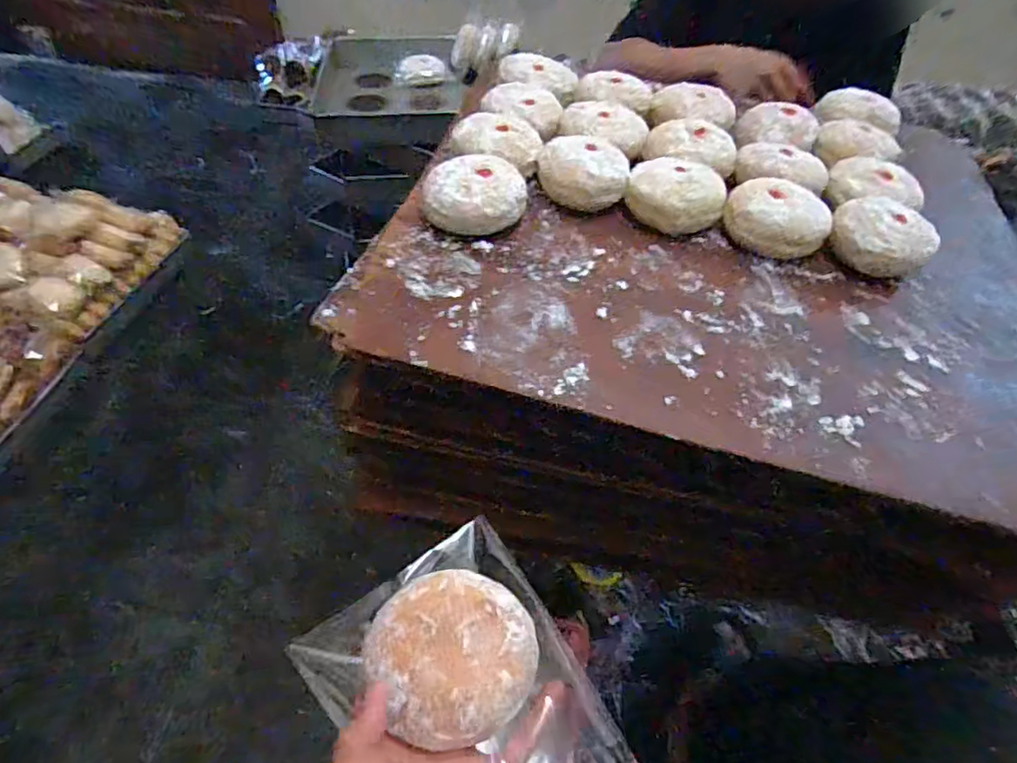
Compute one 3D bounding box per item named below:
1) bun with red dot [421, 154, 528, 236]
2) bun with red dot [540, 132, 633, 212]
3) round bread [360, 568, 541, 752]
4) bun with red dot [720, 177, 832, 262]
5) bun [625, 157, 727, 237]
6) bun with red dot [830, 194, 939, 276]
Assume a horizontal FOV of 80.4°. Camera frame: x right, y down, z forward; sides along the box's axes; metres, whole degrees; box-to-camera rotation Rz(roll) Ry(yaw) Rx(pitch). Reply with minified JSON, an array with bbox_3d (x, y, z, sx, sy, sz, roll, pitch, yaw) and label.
[{"bbox_3d":[-0.029,-0.159,0.527,0.085,0.048,0.078,13,49,9],"label":"bun with red dot"},{"bbox_3d":[0.070,-0.192,0.566,0.080,0.046,0.077,1,48,-2],"label":"bun with red dot"},{"bbox_3d":[-0.029,0.138,0.315,0.082,0.017,0.085,2,48,-2],"label":"round bread"},{"bbox_3d":[0.243,-0.145,0.541,0.087,0.044,0.072,-2,48,-5],"label":"bun with red dot"},{"bbox_3d":[0.154,-0.173,0.560,0.086,0.044,0.079,34,55,25],"label":"bun"},{"bbox_3d":[0.333,-0.128,0.532,0.079,0.043,0.075,2,48,-2],"label":"bun with red dot"}]

